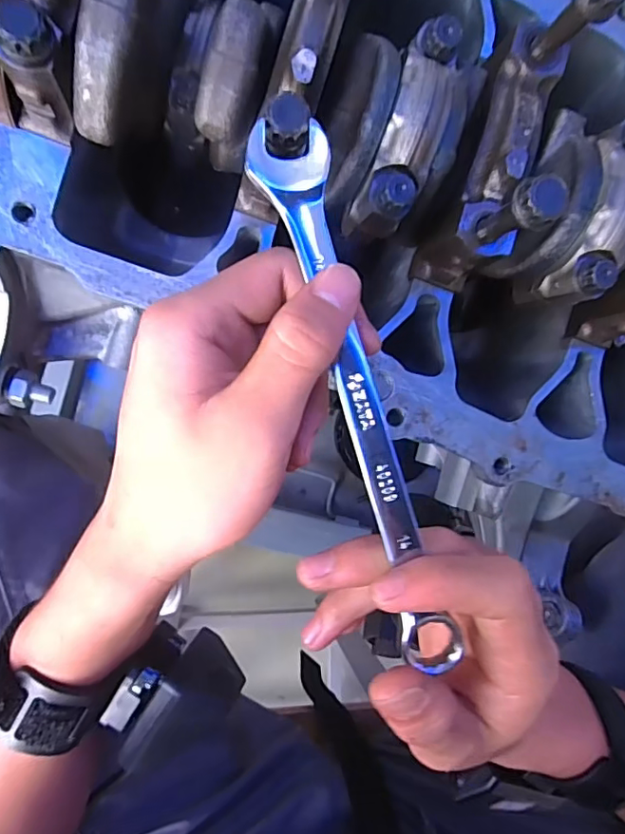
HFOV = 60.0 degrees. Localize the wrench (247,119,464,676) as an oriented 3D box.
[{"bbox_3d":[0.015,-0.005,0.176,0.024,0.006,0.180,-17,90,-9],"label":"wrench"}]

